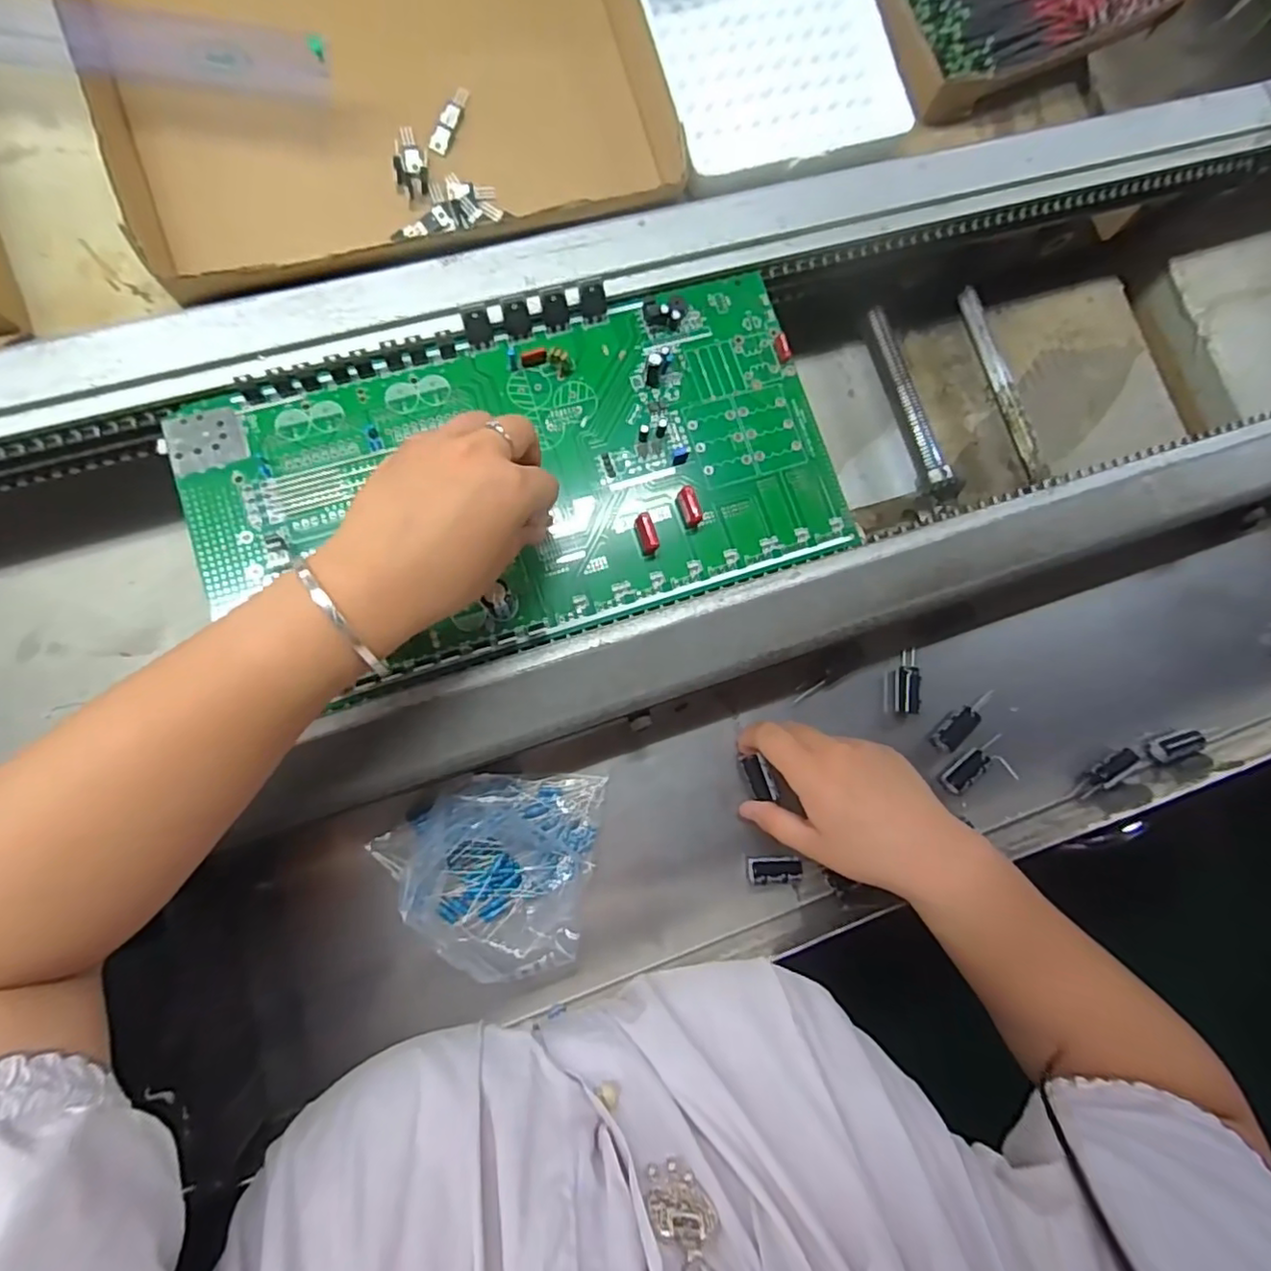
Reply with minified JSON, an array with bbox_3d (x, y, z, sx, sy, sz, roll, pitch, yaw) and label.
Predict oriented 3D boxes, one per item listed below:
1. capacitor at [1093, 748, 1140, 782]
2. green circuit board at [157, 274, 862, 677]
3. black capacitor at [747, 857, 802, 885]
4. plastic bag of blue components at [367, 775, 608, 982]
[{"bbox_3d":[0.325,0.088,0.425,0.033,0.011,0.012,-28,87,-7],"label":"capacitor"},{"bbox_3d":[-0.061,-0.090,0.363,0.358,0.019,0.176,-18,86,-7],"label":"green circuit board"},{"bbox_3d":[0.085,0.143,0.384,0.032,0.009,0.014,-8,85,9],"label":"black capacitor"},{"bbox_3d":[-0.082,0.140,0.364,0.118,0.031,0.110,3,84,-5],"label":"plastic bag of blue components"}]

